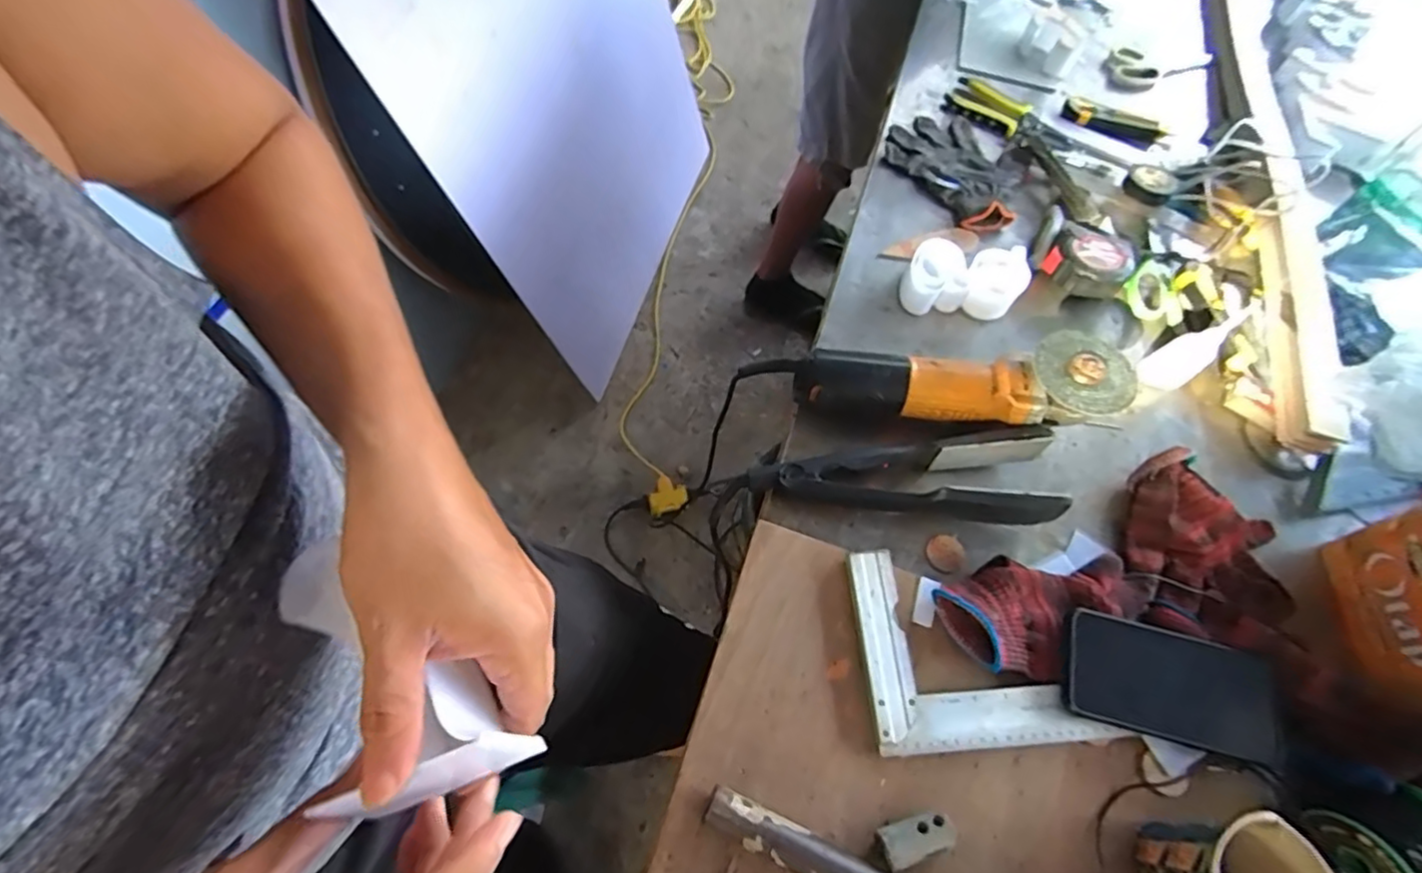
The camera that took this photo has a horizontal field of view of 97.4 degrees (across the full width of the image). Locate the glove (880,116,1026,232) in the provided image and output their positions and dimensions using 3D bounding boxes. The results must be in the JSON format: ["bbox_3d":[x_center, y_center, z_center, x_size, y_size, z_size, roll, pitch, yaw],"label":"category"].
[{"bbox_3d":[0.310,-0.334,0.772,0.137,0.020,0.183,-31,68,-18],"label":"glove"}]

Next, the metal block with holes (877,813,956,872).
[{"bbox_3d":[0.141,0.278,0.432,0.051,0.022,0.025,-11,63,-10],"label":"metal block with holes"}]

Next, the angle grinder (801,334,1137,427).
[{"bbox_3d":[0.227,-0.048,0.579,0.279,0.082,0.080,5,62,-1],"label":"angle grinder"}]

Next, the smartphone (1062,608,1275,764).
[{"bbox_3d":[0.354,0.191,0.482,0.154,0.008,0.079,15,68,2],"label":"smartphone"}]

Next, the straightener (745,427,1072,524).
[{"bbox_3d":[0.167,0.033,0.559,0.269,0.050,0.081,3,62,-2],"label":"straightener"}]

